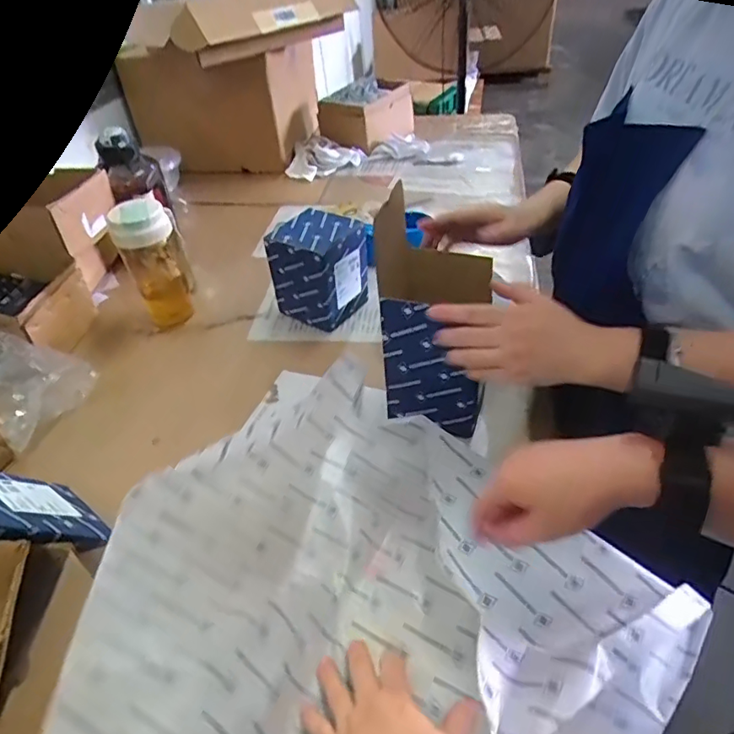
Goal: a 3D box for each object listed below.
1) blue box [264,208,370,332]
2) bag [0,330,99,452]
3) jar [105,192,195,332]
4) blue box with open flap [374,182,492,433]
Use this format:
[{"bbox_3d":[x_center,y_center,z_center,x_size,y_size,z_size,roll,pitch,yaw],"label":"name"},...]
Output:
[{"bbox_3d":[-0.071,-0.141,0.809,0.104,0.140,0.102,23,47,27],"label":"blue box"},{"bbox_3d":[-0.447,0.015,0.691,0.148,0.068,0.132,36,56,1],"label":"bag"},{"bbox_3d":[-0.315,-0.155,0.812,0.087,0.182,0.081,-21,44,-20],"label":"jar"},{"bbox_3d":[0.075,-0.058,0.605,0.117,0.241,0.112,7,42,12],"label":"blue box with open flap"}]

